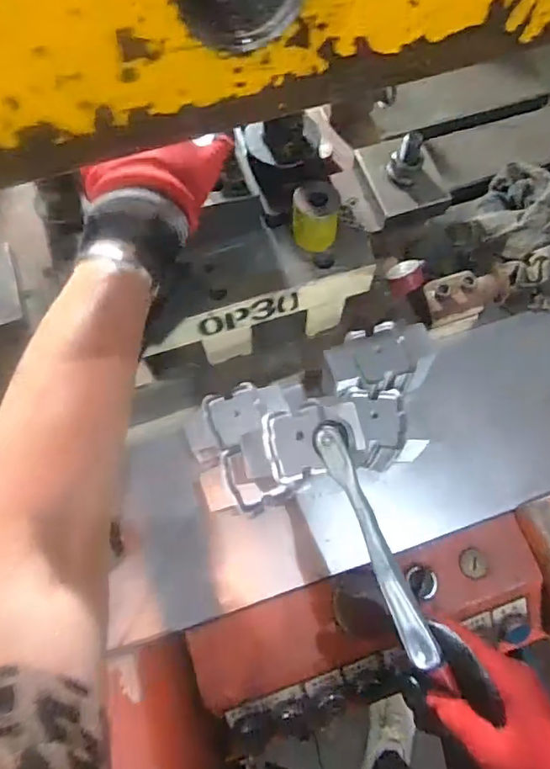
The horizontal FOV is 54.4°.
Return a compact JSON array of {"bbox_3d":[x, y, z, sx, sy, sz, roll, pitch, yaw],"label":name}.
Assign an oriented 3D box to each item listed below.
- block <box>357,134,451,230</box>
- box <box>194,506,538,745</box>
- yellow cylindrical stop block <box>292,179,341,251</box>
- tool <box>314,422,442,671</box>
[{"bbox_3d":[0.149,-0.243,0.613,0.086,0.070,0.104,-14,69,-5],"label":"block"},{"bbox_3d":[0.102,0.242,0.530,0.352,0.070,0.116,-17,69,-6],"label":"box"},{"bbox_3d":[0.037,-0.152,0.483,0.042,0.049,0.041,6,69,2],"label":"yellow cylindrical stop block"},{"bbox_3d":[0.068,0.103,0.365,0.025,0.022,0.167,-18,62,-7],"label":"tool"}]

